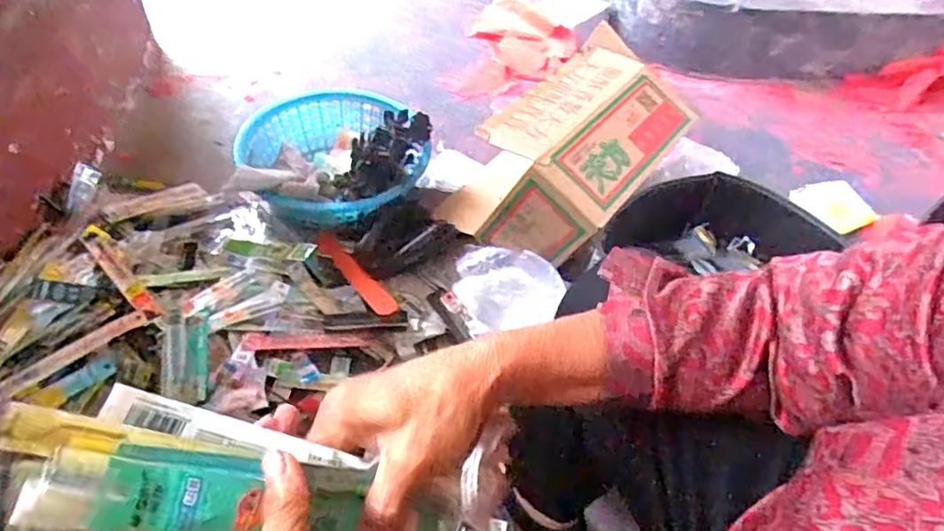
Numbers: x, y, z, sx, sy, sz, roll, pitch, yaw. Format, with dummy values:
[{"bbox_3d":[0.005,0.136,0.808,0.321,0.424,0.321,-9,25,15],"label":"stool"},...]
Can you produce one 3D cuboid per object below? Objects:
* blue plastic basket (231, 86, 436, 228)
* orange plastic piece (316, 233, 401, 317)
[{"bbox_3d":[-0.240,-0.184,1.049,0.321,0.131,0.299,-2,50,-6],"label":"blue plastic basket"},{"bbox_3d":[-0.185,0.002,0.934,0.043,0.022,0.209,-32,58,-28],"label":"orange plastic piece"}]

